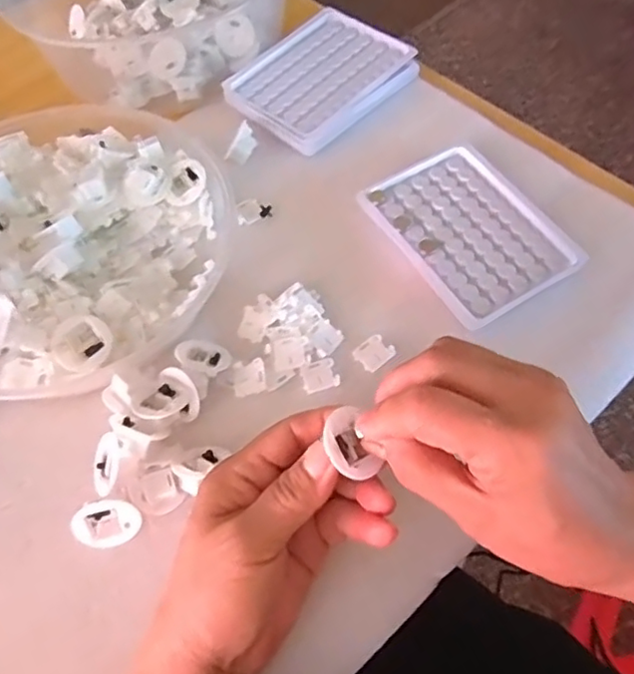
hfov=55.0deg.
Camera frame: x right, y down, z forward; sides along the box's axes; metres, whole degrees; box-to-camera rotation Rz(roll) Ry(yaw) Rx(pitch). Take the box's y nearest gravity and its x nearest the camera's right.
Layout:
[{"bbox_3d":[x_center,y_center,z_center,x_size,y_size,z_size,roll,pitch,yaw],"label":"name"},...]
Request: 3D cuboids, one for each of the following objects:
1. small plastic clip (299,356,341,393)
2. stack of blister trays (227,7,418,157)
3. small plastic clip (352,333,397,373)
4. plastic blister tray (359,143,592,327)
[{"bbox_3d":[0.002,0.023,0.364,0.022,0.004,0.018,-19,62,-8],"label":"small plastic clip"},{"bbox_3d":[0.004,-0.208,0.483,0.110,0.013,0.134,40,68,19],"label":"stack of blister trays"},{"bbox_3d":[0.035,0.009,0.373,0.022,0.004,0.019,-35,66,-16],"label":"small plastic clip"},{"bbox_3d":[0.101,-0.075,0.410,0.097,0.008,0.131,-29,64,-13],"label":"plastic blister tray"}]

